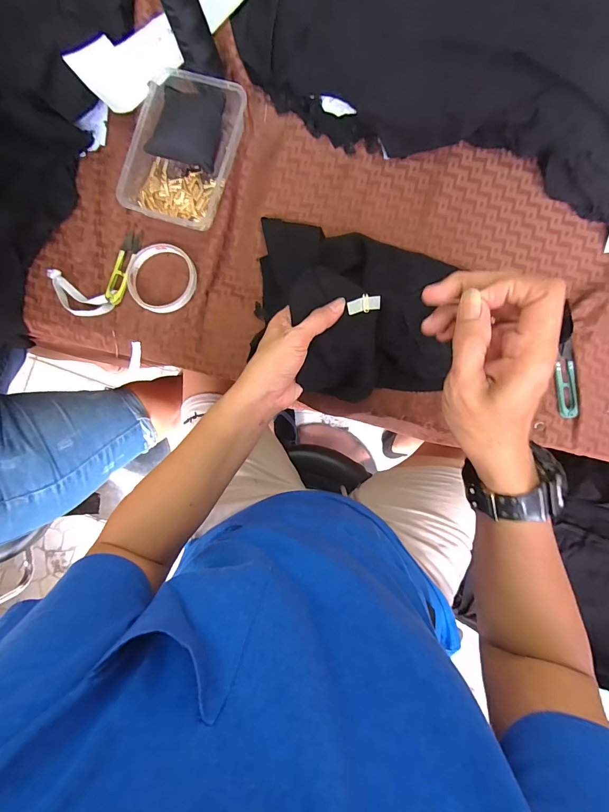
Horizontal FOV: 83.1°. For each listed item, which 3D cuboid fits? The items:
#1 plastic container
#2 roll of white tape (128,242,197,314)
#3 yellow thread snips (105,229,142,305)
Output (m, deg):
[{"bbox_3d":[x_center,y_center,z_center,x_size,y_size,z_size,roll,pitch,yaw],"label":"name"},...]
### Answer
[{"bbox_3d":[-0.149,-0.319,0.426,0.116,0.042,0.174,15,87,2],"label":"plastic container"},{"bbox_3d":[-0.178,-0.160,0.429,0.087,0.012,0.086,0,87,1],"label":"roll of white tape"},{"bbox_3d":[-0.230,-0.177,0.437,0.025,0.008,0.099,13,87,2],"label":"yellow thread snips"}]

